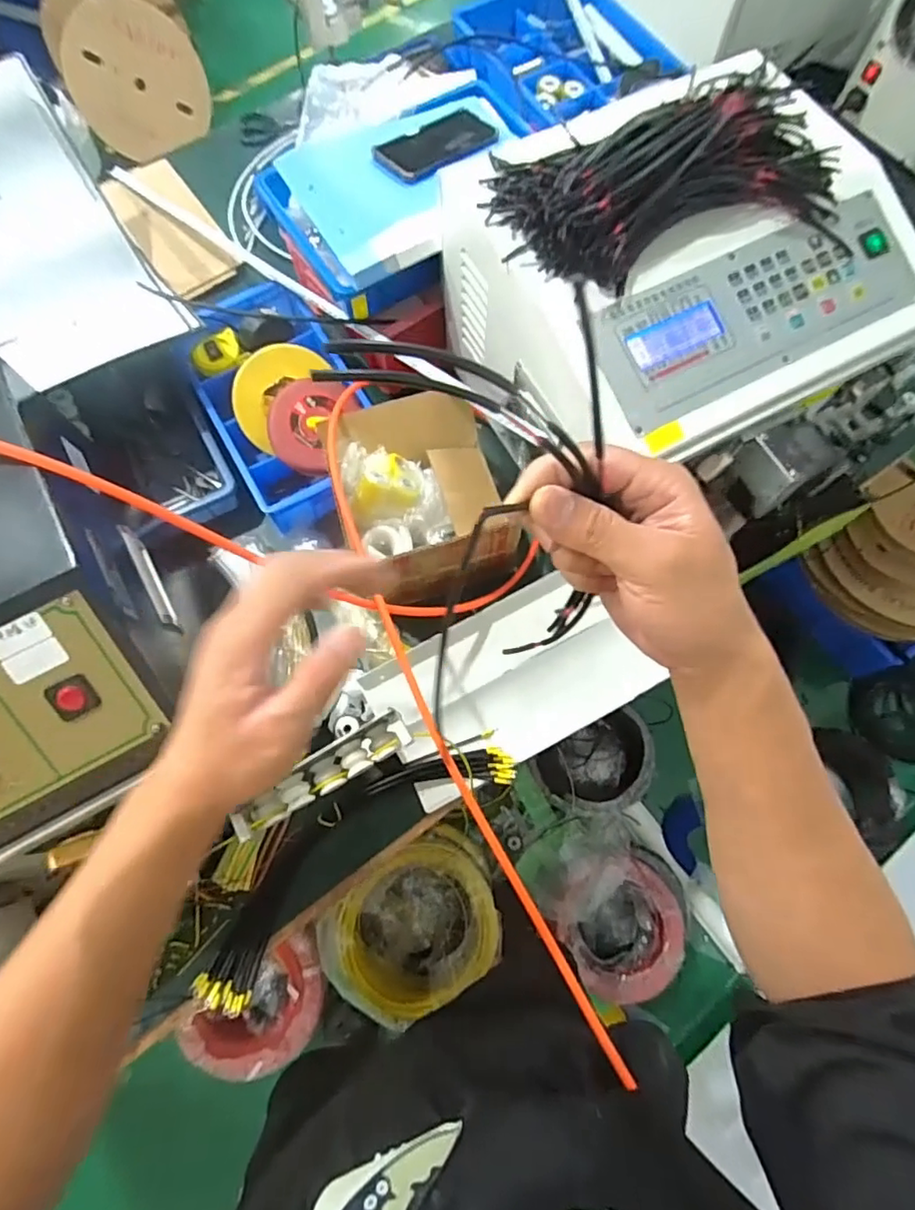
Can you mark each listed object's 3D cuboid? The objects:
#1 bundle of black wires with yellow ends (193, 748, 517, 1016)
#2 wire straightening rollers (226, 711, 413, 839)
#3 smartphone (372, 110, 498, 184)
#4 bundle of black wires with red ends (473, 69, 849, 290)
[{"bbox_3d":[-0.131,0.277,0.667,0.421,0.090,0.125,-38,76,-11],"label":"bundle of black wires with yellow ends"},{"bbox_3d":[-0.132,0.165,0.575,0.182,0.026,0.038,-29,75,-9],"label":"wire straightening rollers"},{"bbox_3d":[-0.024,-0.606,0.773,0.164,0.013,0.076,-38,84,-18],"label":"smartphone"},{"bbox_3d":[0.206,-0.427,0.577,0.349,0.069,0.194,-15,73,-5],"label":"bundle of black wires with red ends"}]

